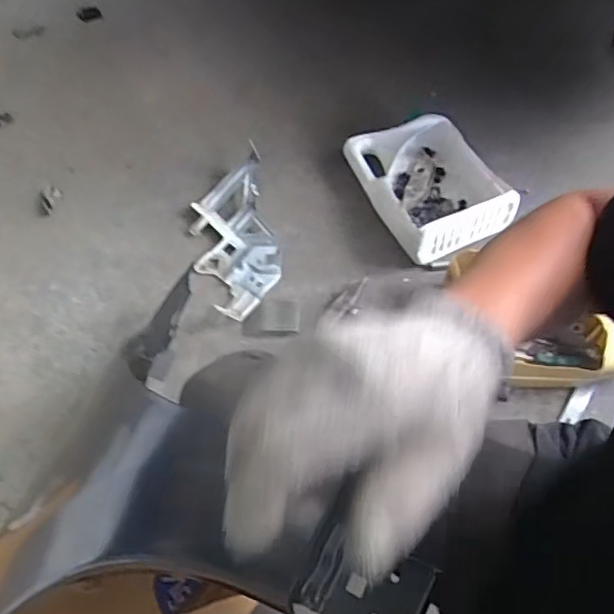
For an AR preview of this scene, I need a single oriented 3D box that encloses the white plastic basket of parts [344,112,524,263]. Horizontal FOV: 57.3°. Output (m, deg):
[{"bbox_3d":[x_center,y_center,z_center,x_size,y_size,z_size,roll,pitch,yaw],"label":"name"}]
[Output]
[{"bbox_3d":[0.239,-0.242,1.050,0.244,0.090,0.288,-21,62,-11],"label":"white plastic basket of parts"}]

